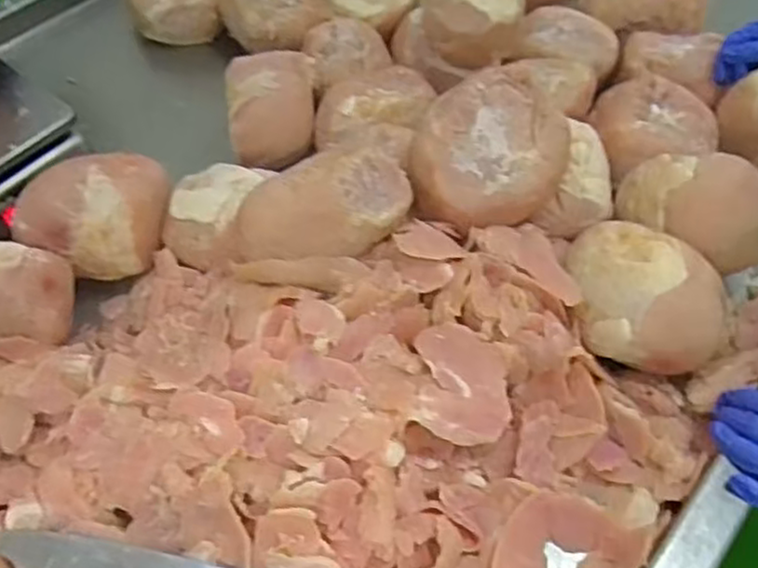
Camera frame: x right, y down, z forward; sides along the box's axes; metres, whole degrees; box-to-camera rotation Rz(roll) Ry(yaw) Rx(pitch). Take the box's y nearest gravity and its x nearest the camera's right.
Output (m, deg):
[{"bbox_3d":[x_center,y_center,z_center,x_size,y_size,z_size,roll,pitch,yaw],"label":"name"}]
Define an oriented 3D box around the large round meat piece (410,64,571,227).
[{"bbox_3d":[0.099,-0.117,0.663,0.131,0.089,0.118,-33,59,-22],"label":"large round meat piece"}]

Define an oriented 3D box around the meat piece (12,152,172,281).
[{"bbox_3d":[-0.276,-0.066,0.701,0.140,0.084,0.089,-5,53,-3],"label":"meat piece"}]

